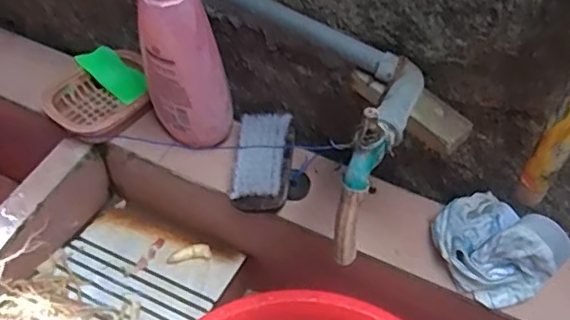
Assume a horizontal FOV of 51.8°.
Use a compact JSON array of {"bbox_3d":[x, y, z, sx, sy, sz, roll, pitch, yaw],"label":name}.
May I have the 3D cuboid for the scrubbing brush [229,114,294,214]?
[{"bbox_3d":[-0.024,-0.002,0.652,0.064,0.034,0.121,6,52,1],"label":"scrubbing brush"}]

